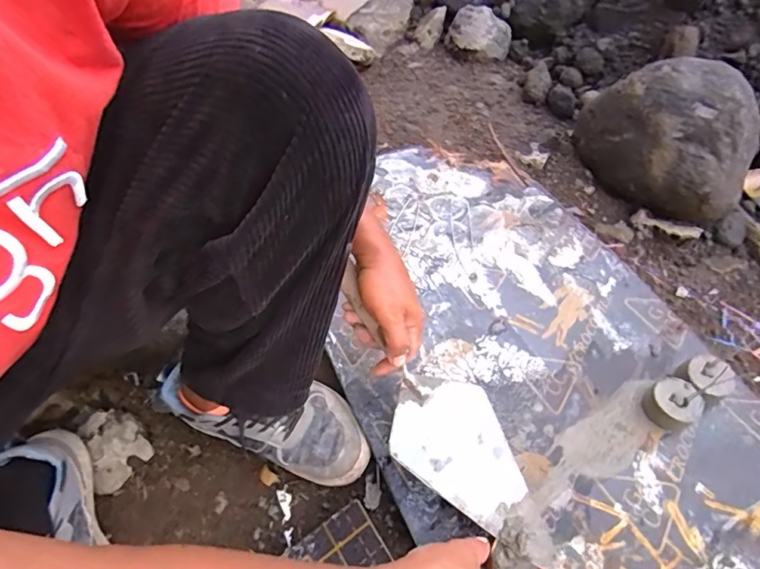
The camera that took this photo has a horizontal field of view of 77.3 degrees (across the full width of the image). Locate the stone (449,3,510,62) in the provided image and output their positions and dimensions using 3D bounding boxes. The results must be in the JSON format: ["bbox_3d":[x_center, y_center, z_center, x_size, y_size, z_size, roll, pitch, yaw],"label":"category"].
[{"bbox_3d":[0.233,-0.576,1.093,0.129,0.082,0.106,34,65,21],"label":"stone"}]

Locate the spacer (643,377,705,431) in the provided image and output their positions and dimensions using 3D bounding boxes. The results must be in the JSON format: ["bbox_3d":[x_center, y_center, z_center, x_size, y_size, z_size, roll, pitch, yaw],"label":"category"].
[{"bbox_3d":[0.346,0.145,0.564,0.058,0.034,0.052,-33,62,-17],"label":"spacer"}]

